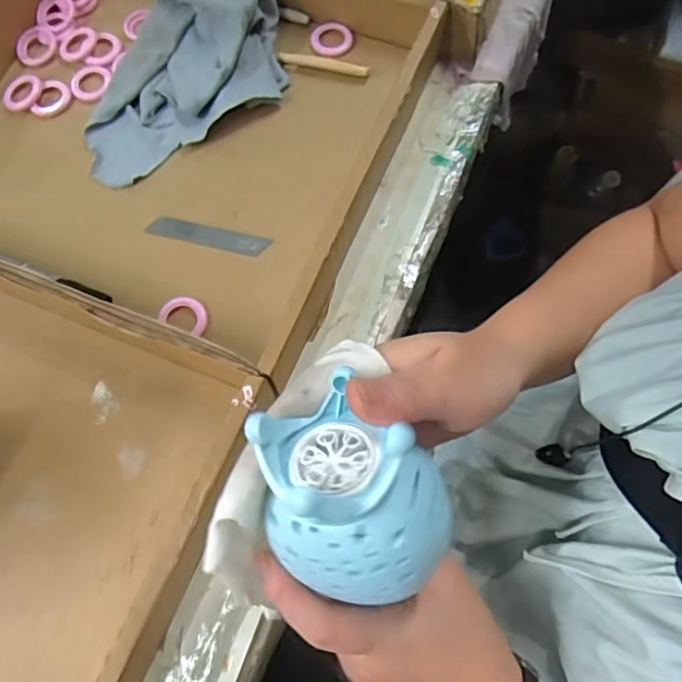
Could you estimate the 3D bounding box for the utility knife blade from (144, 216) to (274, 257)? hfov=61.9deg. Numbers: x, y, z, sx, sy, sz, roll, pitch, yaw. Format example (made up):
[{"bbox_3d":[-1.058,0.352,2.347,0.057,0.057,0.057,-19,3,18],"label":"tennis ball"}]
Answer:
[{"bbox_3d":[-0.105,-0.083,0.451,0.098,0.004,0.017,13,83,5],"label":"utility knife blade"}]

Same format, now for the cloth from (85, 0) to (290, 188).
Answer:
[{"bbox_3d":[-0.130,-0.226,0.475,0.203,0.058,0.107,-32,74,-9],"label":"cloth"}]

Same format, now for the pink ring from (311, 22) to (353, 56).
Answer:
[{"bbox_3d":[-0.007,-0.272,0.514,0.035,0.009,0.041,-37,75,-11],"label":"pink ring"}]

